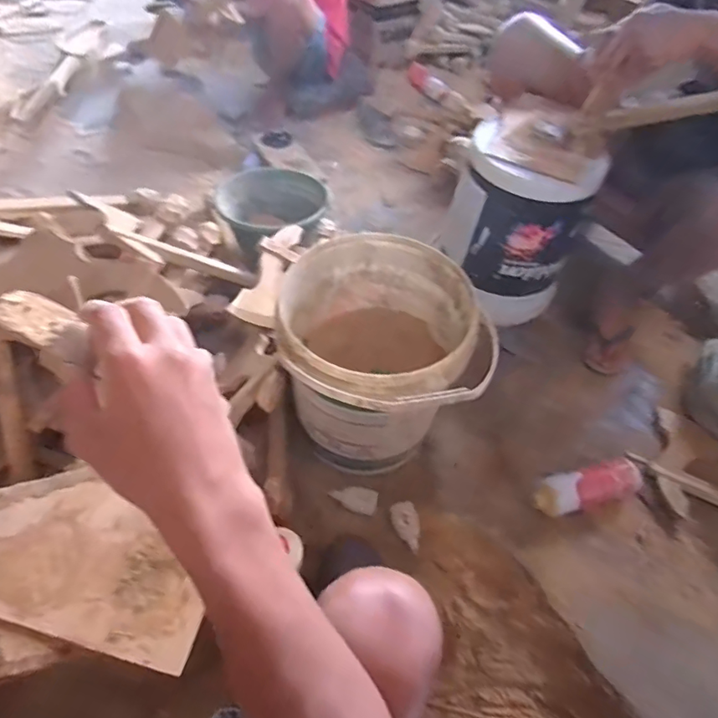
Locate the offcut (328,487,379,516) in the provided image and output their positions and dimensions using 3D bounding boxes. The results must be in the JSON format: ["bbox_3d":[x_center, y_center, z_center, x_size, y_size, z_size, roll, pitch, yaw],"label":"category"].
[{"bbox_3d":[-0.010,0.249,0.874,0.084,0.022,0.041,11,51,4],"label":"offcut"}]

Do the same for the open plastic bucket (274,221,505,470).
[{"bbox_3d":[0.018,0.026,0.838,0.299,0.322,0.342,-7,52,-11],"label":"open plastic bucket"}]

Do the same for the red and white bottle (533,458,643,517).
[{"bbox_3d":[0.412,0.230,0.893,0.207,0.065,0.073,-17,55,-13],"label":"red and white bottle"}]

